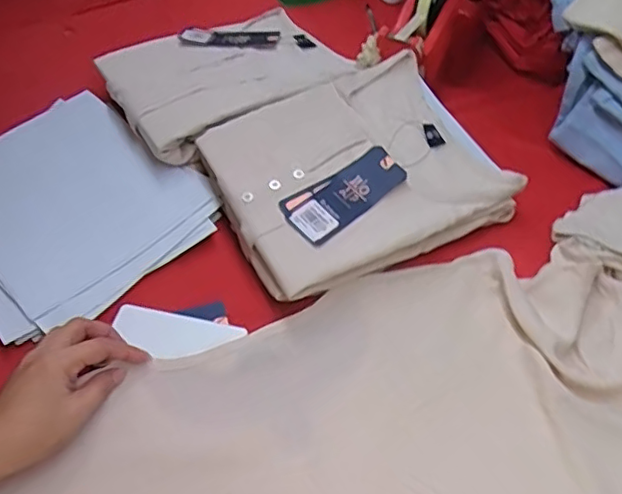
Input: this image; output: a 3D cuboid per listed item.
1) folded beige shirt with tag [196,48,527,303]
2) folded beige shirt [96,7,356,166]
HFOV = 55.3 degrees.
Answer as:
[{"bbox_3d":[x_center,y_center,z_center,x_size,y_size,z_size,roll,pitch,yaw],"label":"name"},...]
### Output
[{"bbox_3d":[0.040,-0.075,0.593,0.261,0.066,0.217,-17,52,-17],"label":"folded beige shirt with tag"},{"bbox_3d":[-0.103,-0.209,0.691,0.255,0.035,0.223,-19,52,-18],"label":"folded beige shirt"}]

